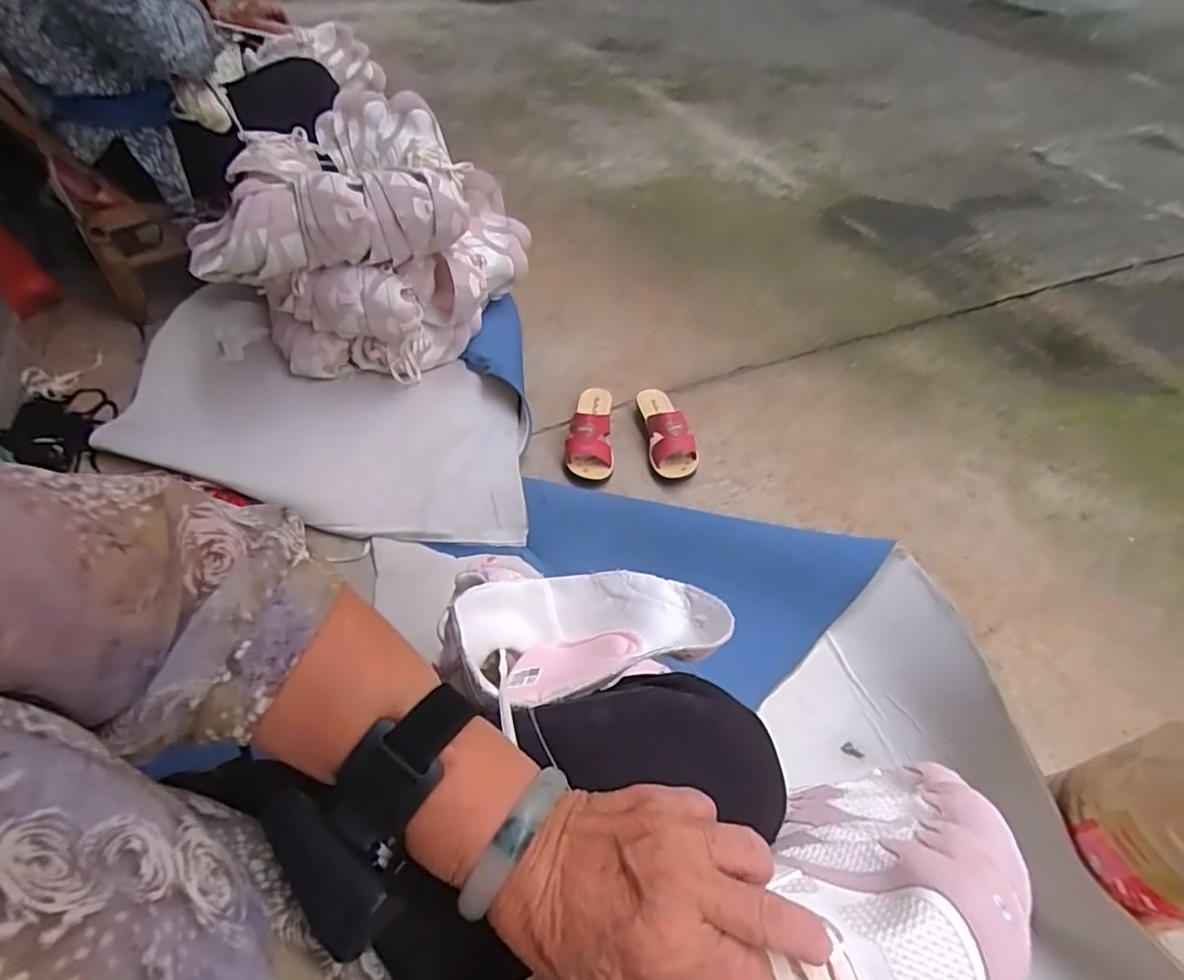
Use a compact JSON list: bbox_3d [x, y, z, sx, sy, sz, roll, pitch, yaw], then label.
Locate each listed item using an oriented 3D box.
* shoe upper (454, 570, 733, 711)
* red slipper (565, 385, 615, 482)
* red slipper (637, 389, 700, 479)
[{"bbox_3d":[-0.003,0.109,0.480,0.220,0.077,0.118,-11,47,17],"label":"shoe upper"},{"bbox_3d":[-0.003,-0.116,1.109,0.084,0.069,0.211,2,49,-1],"label":"red slipper"},{"bbox_3d":[0.141,-0.118,1.112,0.085,0.078,0.211,-3,49,-5],"label":"red slipper"}]

